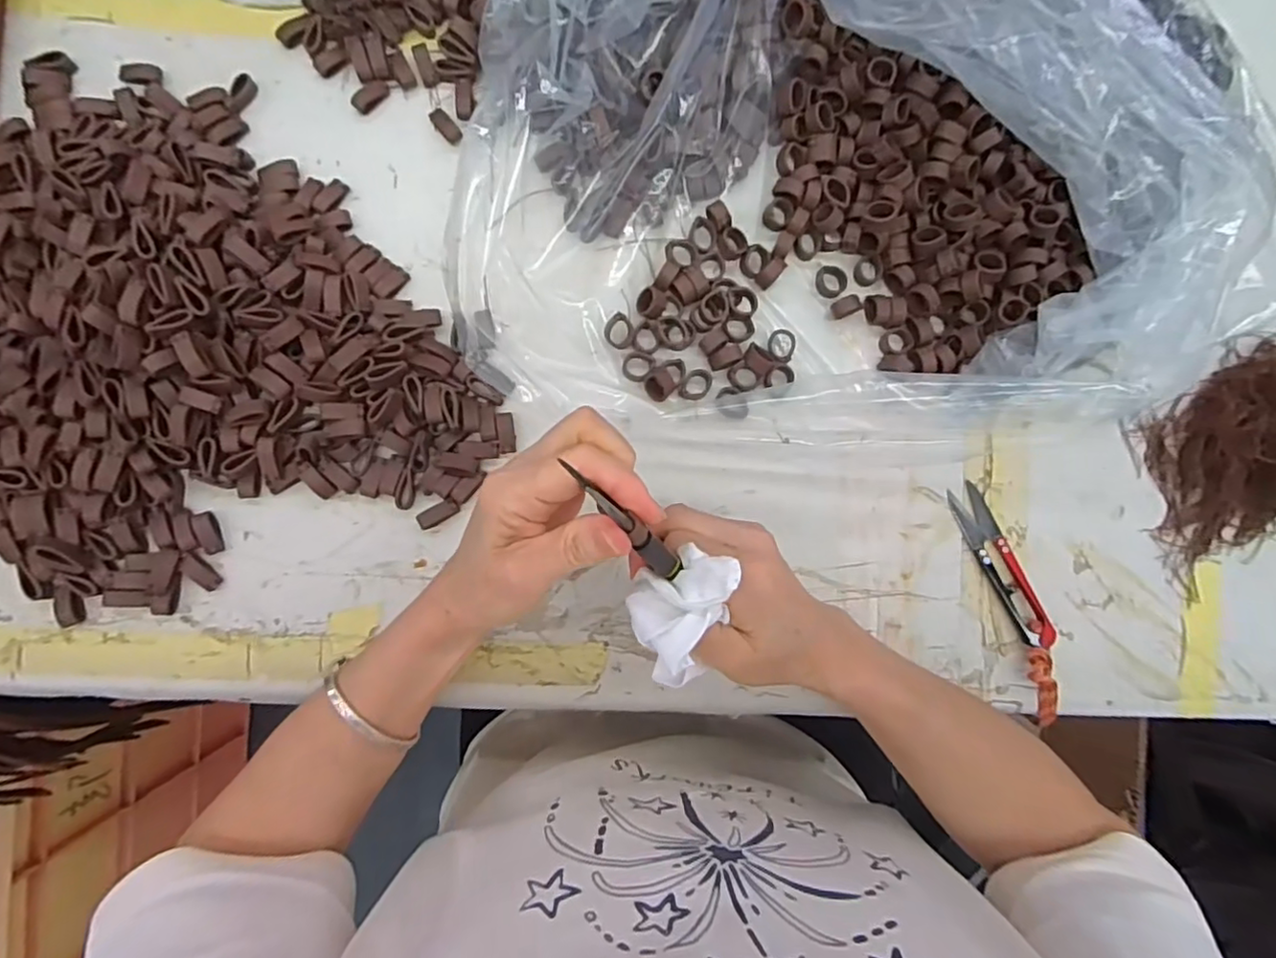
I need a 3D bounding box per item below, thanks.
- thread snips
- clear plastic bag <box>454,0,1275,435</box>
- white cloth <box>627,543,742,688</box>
[{"bbox_3d":[0.230,0.075,0.380,0.025,0.015,0.149,-21,89,-5],"label":"thread snips"},{"bbox_3d":[0.107,-0.168,0.326,0.379,0.124,0.287,10,87,-4],"label":"clear plastic bag"},{"bbox_3d":[0.018,0.059,0.264,0.040,0.026,0.052,-2,88,-5],"label":"white cloth"}]

